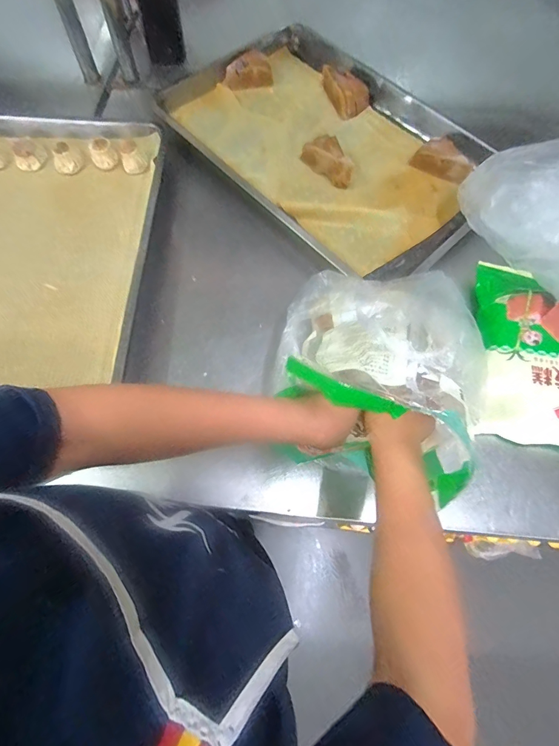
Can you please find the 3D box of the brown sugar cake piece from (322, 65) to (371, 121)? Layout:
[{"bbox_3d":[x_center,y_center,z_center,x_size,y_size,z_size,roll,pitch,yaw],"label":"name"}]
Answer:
[{"bbox_3d":[0.134,-0.573,0.798,0.067,0.046,0.115,-23,71,-10],"label":"brown sugar cake piece"}]

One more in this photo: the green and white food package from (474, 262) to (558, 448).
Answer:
[{"bbox_3d":[0.405,-0.023,0.579,0.220,0.048,0.277,7,69,1],"label":"green and white food package"}]

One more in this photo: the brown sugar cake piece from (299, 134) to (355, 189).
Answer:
[{"bbox_3d":[0.091,-0.386,0.714,0.047,0.059,0.110,-38,74,-15],"label":"brown sugar cake piece"}]

